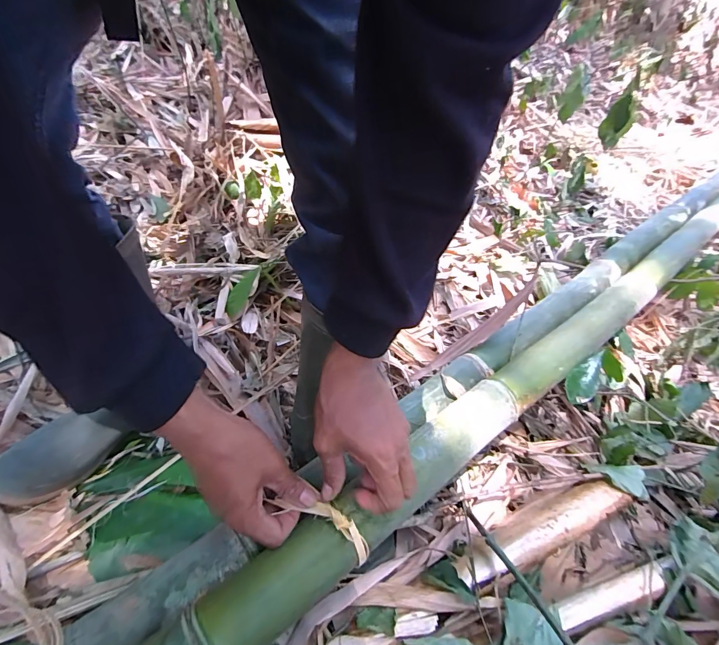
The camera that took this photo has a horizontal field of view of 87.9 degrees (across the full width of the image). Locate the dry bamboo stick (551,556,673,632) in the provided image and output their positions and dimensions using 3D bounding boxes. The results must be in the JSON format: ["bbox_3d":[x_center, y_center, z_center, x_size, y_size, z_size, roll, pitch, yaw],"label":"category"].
[{"bbox_3d":[0.278,0.292,0.404,0.136,0.020,0.024,-20,41,-5],"label":"dry bamboo stick"}]

